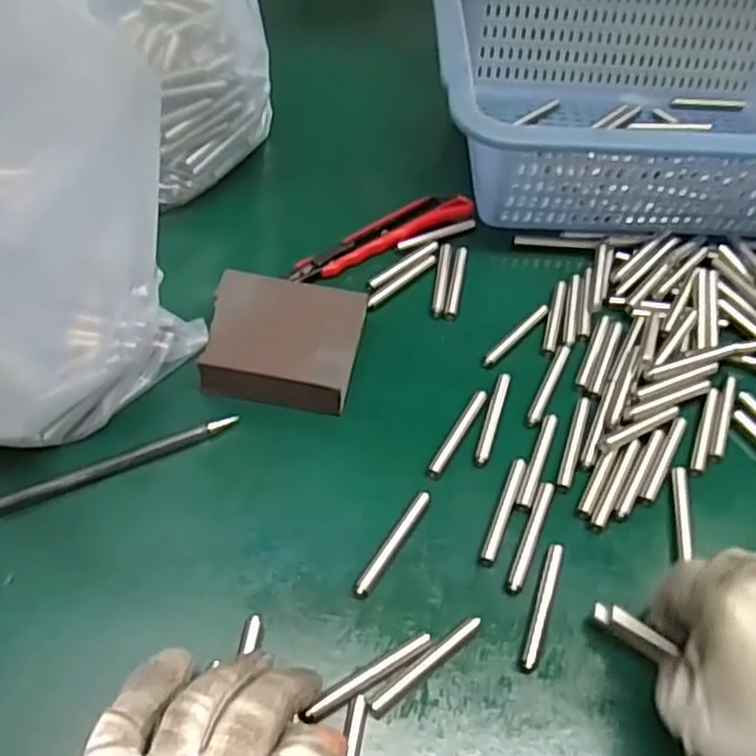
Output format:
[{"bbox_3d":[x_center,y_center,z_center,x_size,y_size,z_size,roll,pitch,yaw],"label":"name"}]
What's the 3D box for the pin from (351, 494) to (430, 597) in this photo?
[{"bbox_3d":[0.007,0.076,0.341,0.007,0.008,0.060,28,56,18],"label":"pin"}]

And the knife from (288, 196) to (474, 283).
[{"bbox_3d":[0.003,-0.090,0.465,0.129,0.009,0.025,-28,58,-22],"label":"knife"}]

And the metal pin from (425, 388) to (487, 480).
[{"bbox_3d":[0.041,0.028,0.383,0.008,0.008,0.058,26,55,17],"label":"metal pin"}]

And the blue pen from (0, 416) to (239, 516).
[{"bbox_3d":[-0.137,0.045,0.356,0.140,0.008,0.010,-22,56,-18],"label":"blue pen"}]

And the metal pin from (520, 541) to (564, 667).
[{"bbox_3d":[0.073,0.100,0.327,0.007,0.008,0.058,18,53,11],"label":"metal pin"}]

